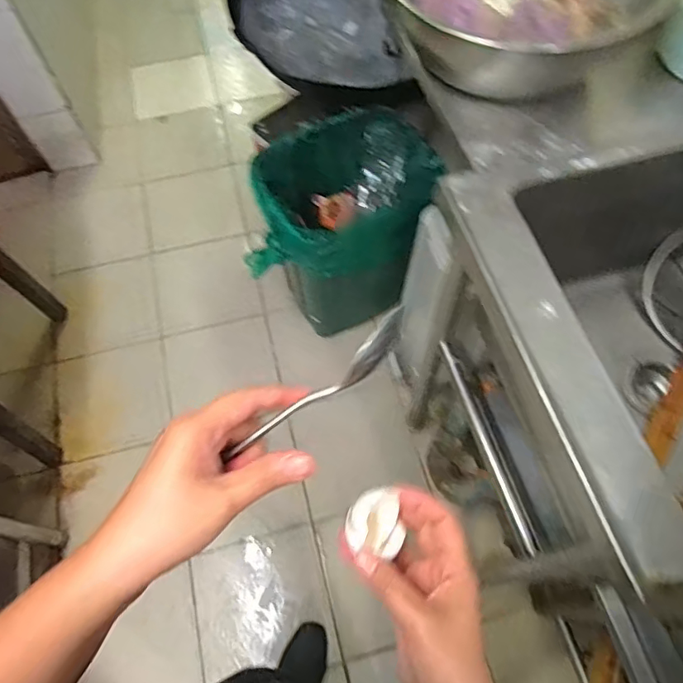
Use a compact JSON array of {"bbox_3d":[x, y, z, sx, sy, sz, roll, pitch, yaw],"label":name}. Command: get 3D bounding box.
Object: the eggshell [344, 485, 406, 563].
[{"bbox_3d":[0.026,0.130,0.387,0.042,0.027,0.043,14,64,8],"label":"eggshell"}]

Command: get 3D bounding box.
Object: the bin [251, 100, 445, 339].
[{"bbox_3d":[-0.017,-0.269,1.361,0.431,0.468,0.301,-22,65,-10],"label":"bin"}]

